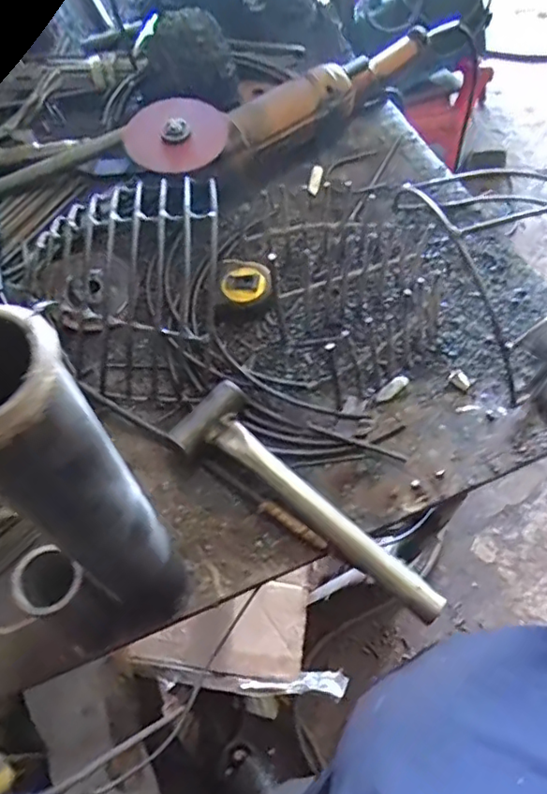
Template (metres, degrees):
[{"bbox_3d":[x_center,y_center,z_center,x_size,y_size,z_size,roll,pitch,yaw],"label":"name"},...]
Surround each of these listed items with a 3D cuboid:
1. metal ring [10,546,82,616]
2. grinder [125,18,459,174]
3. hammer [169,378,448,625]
[{"bbox_3d":[-0.139,0.112,0.353,0.039,0.007,0.038,31,66,15],"label":"metal ring"},{"bbox_3d":[0.025,-0.319,0.638,0.394,0.085,0.083,-34,67,-16],"label":"grinder"},{"bbox_3d":[0.026,0.085,0.457,0.241,0.031,0.065,39,69,18],"label":"hammer"}]

